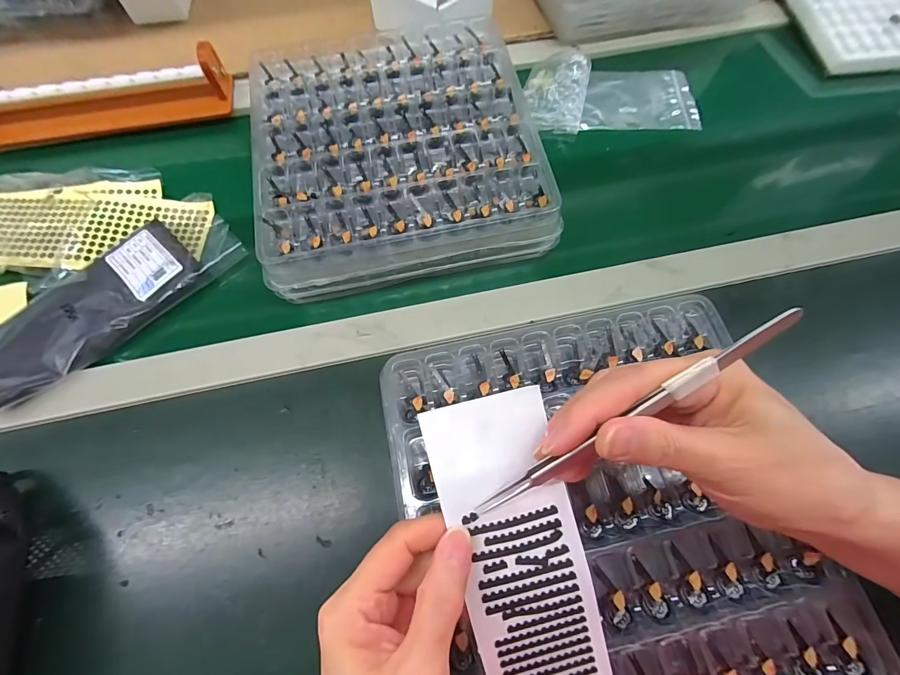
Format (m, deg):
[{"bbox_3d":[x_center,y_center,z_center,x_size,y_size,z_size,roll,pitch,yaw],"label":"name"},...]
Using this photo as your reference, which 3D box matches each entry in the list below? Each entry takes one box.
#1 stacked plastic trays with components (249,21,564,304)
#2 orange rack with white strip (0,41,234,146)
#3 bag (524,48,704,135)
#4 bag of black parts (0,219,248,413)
[{"bbox_3d":[-0.050,-0.173,0.391,0.260,0.066,0.264,-10,67,-3],"label":"stacked plastic trays with components"},{"bbox_3d":[-0.405,-0.266,0.447,0.292,0.053,0.052,-7,67,-1],"label":"orange rack with white strip"},{"bbox_3d":[0.186,-0.287,0.468,0.201,0.033,0.108,-3,67,0],"label":"bag"},{"bbox_3d":[-0.317,-0.037,0.364,0.241,0.020,0.094,-42,72,-15],"label":"bag of black parts"}]

